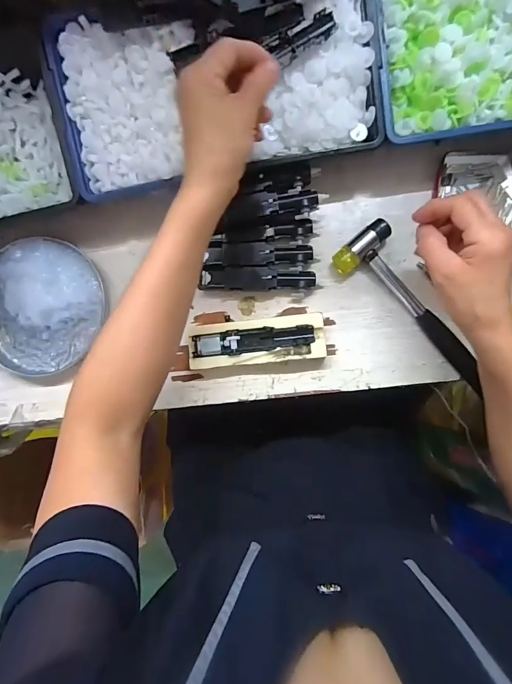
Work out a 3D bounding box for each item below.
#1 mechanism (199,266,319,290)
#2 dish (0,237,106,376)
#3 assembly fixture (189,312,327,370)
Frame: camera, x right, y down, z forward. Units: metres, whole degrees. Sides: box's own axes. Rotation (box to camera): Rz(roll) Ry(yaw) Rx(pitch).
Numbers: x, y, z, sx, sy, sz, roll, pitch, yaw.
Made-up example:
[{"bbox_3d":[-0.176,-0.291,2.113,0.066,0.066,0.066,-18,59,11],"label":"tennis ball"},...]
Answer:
[{"bbox_3d":[0.002,-0.065,0.376,0.117,0.019,0.023,1,89,3],"label":"mechanism"},{"bbox_3d":[-0.237,-0.038,0.384,0.141,0.026,0.141,0,89,3],"label":"dish"},{"bbox_3d":[0.001,0.000,0.369,0.136,0.030,0.044,-6,89,3],"label":"assembly fixture"}]

